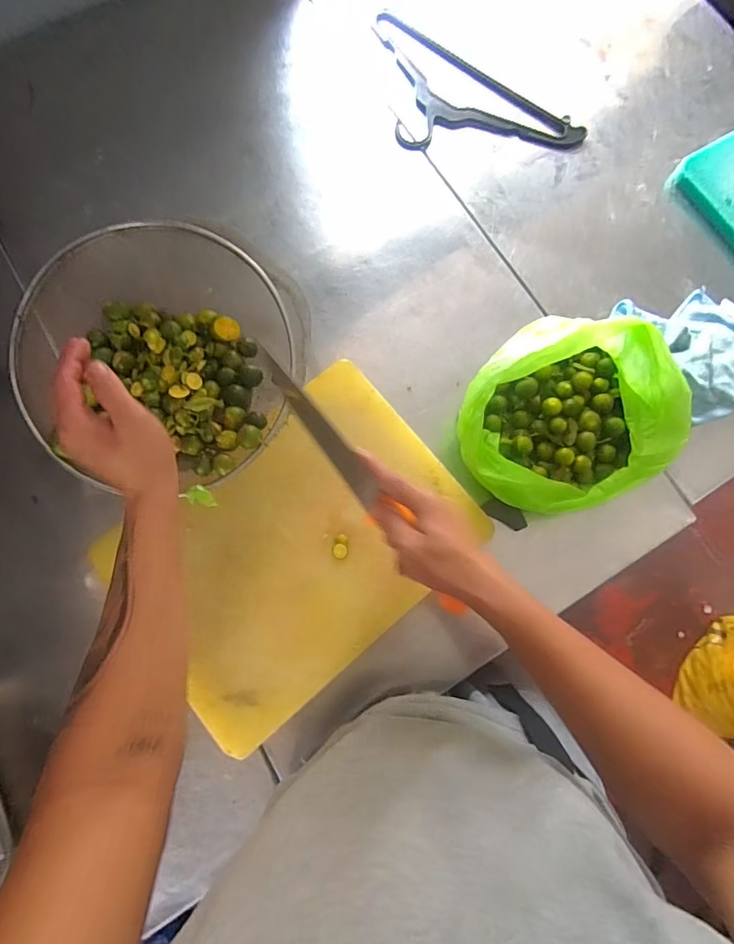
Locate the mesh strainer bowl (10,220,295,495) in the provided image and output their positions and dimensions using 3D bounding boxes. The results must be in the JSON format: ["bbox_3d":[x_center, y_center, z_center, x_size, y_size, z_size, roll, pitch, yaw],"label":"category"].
[{"bbox_3d":[-0.240,-0.128,0.542,0.303,0.105,0.303,1,80,-5],"label":"mesh strainer bowl"}]

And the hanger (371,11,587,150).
[{"bbox_3d":[0.134,-0.572,0.721,0.383,0.011,0.192,35,80,7],"label":"hanger"}]

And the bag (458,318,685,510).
[{"bbox_3d":[0.237,-0.067,0.559,0.252,0.124,0.220,-29,80,-6],"label":"bag"}]

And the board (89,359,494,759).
[{"bbox_3d":[-0.080,0.085,0.557,0.394,0.019,0.288,-40,84,-9],"label":"board"}]

